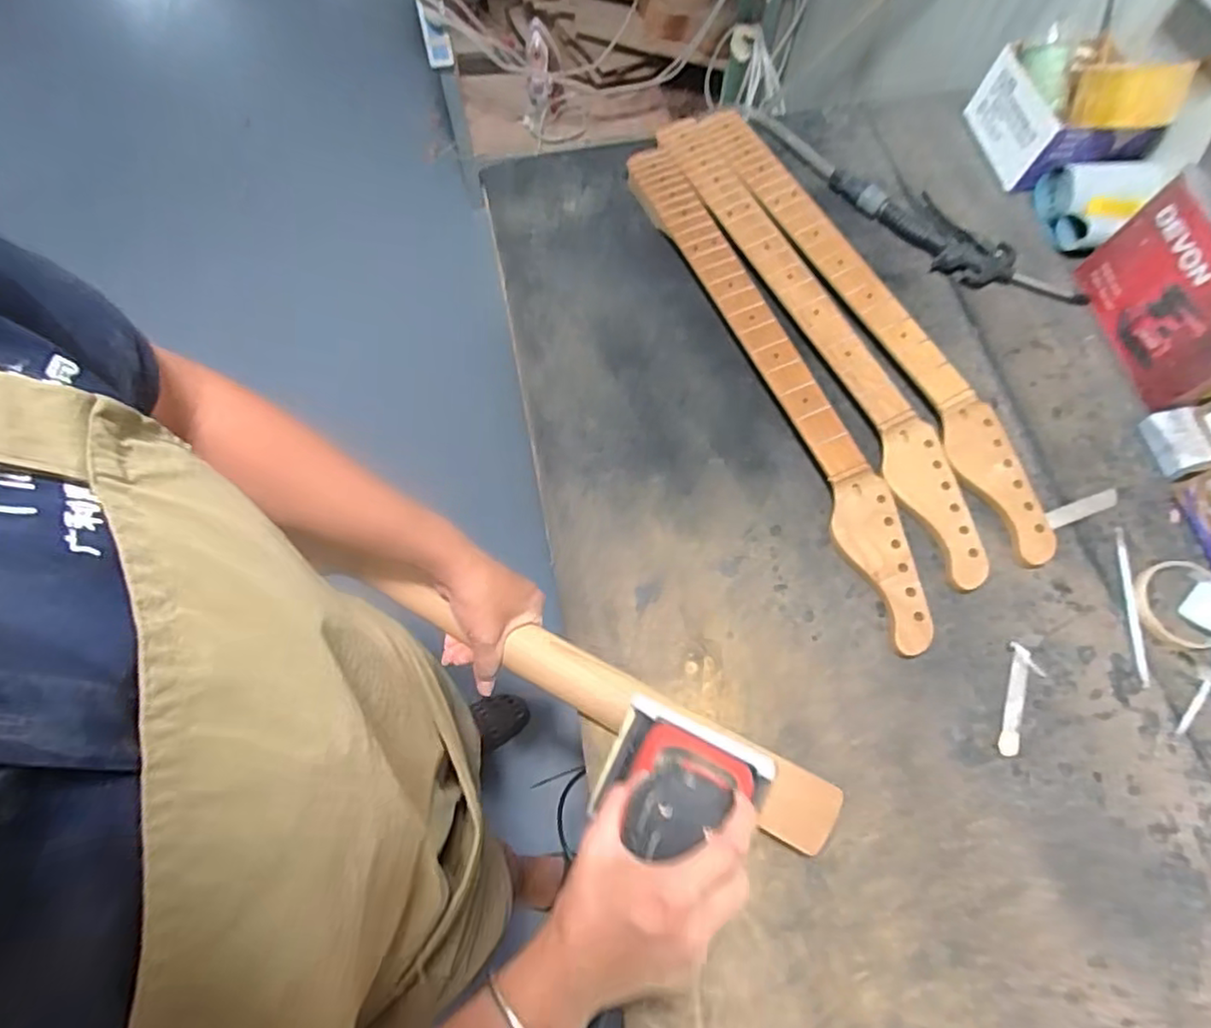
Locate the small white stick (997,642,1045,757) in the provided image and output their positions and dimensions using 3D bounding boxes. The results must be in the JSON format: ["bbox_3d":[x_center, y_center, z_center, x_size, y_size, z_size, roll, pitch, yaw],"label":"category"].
[{"bbox_3d":[0.385,0.174,0.594,0.031,0.005,0.103,19,71,6],"label":"small white stick"}]

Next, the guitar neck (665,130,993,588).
[{"bbox_3d":[0.237,-0.212,0.721,0.069,0.024,0.634,-25,73,-9],"label":"guitar neck"}]

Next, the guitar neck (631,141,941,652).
[{"bbox_3d":[0.188,-0.159,0.703,0.075,0.027,0.633,-22,73,-8],"label":"guitar neck"}]

